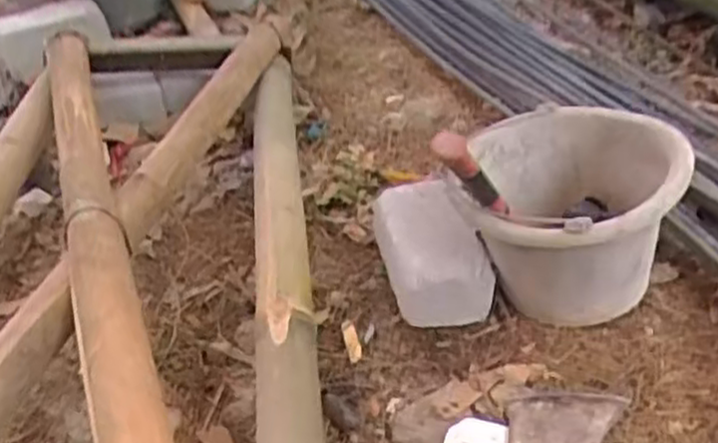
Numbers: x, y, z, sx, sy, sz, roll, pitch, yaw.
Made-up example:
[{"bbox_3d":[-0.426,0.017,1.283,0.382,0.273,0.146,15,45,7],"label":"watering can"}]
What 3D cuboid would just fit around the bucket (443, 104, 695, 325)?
[{"bbox_3d":[0.228,-0.002,0.864,0.222,0.178,0.248,12,38,23],"label":"bucket"}]

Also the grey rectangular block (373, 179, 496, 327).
[{"bbox_3d":[0.079,0.030,0.935,0.109,0.079,0.214,-11,35,-8],"label":"grey rectangular block"}]

